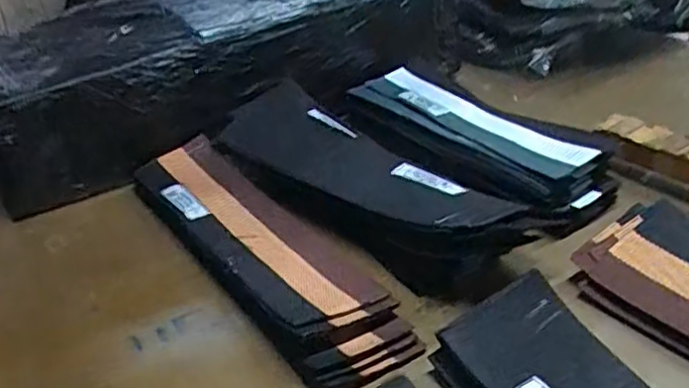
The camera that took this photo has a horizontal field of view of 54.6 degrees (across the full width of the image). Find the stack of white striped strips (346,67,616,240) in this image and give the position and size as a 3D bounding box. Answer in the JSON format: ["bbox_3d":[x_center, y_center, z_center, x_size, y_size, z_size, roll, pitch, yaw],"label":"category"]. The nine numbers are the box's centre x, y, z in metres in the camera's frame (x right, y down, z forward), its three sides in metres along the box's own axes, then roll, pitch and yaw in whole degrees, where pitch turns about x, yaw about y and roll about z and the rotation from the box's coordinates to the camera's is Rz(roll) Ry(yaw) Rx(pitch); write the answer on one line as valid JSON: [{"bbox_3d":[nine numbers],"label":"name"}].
[{"bbox_3d":[0.111,-0.052,0.608,0.094,0.052,0.277,-28,39,-32],"label":"stack of white striped strips"}]

